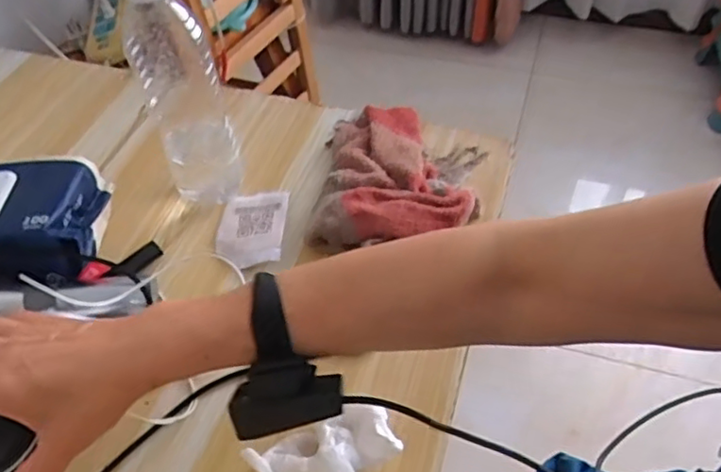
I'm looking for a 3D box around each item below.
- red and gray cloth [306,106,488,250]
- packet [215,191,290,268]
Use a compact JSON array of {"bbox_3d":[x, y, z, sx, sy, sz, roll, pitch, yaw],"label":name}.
[{"bbox_3d":[0.036,-0.063,0.580,0.153,0.051,0.213,7,51,9],"label":"red and gray cloth"},{"bbox_3d":[-0.100,-0.012,0.563,0.061,0.010,0.092,0,50,3],"label":"packet"}]

